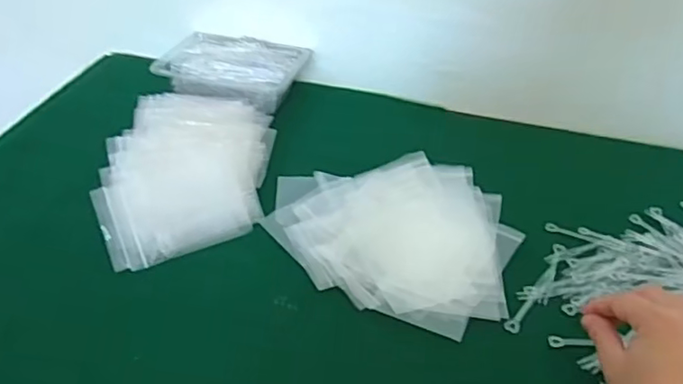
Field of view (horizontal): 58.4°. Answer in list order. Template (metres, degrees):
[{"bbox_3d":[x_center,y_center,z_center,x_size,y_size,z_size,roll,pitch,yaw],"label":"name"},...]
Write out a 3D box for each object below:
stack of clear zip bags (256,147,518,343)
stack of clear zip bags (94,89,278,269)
[{"bbox_3d":[0.047,0.032,0.613,0.248,0.030,0.201,15,40,16],"label":"stack of clear zip bags"},{"bbox_3d":[-0.160,-0.024,0.651,0.154,0.060,0.234,1,38,-1],"label":"stack of clear zip bags"}]

